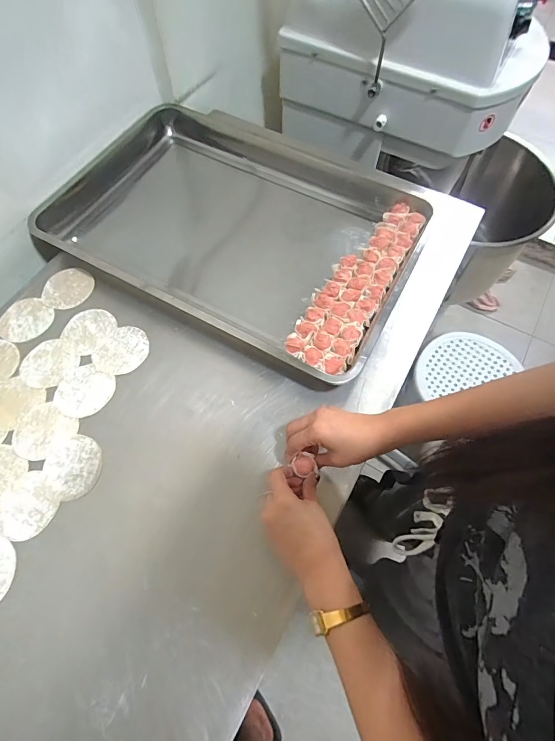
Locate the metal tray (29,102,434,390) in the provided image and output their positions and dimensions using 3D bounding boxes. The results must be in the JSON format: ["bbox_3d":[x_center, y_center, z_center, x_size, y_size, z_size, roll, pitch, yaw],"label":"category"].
[{"bbox_3d":[-0.081,-0.259,0.634,0.606,0.053,0.401,27,68,12],"label":"metal tray"}]

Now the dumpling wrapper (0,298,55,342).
[{"bbox_3d":[-0.394,-0.077,0.579,0.079,0.008,0.077,0,65,0],"label":"dumpling wrapper"}]

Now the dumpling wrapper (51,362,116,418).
[{"bbox_3d":[-0.275,0.029,0.525,0.076,0.004,0.074,23,67,10],"label":"dumpling wrapper"}]

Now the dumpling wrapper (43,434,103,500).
[{"bbox_3d":[-0.271,0.126,0.487,0.074,0.004,0.081,0,65,0],"label":"dumpling wrapper"}]

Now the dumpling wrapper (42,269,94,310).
[{"bbox_3d":[-0.342,-0.134,0.605,0.072,0.004,0.081,21,64,7],"label":"dumpling wrapper"}]

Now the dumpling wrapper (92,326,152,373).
[{"bbox_3d":[-0.234,-0.032,0.554,0.080,0.004,0.078,0,65,0],"label":"dumpling wrapper"}]

